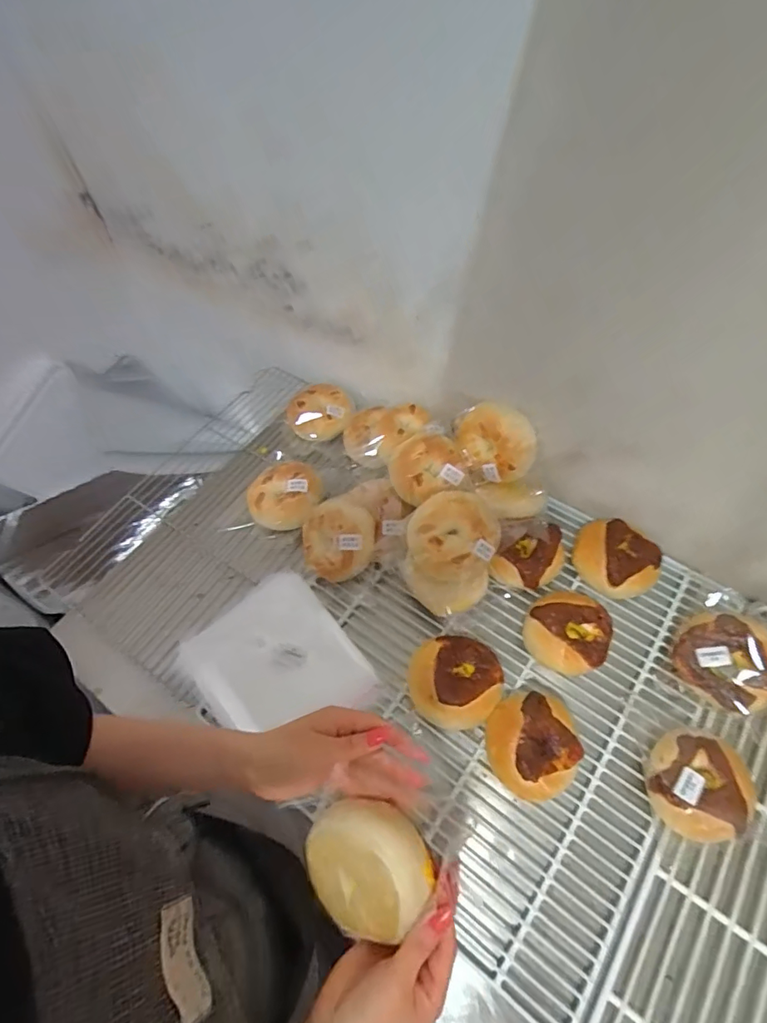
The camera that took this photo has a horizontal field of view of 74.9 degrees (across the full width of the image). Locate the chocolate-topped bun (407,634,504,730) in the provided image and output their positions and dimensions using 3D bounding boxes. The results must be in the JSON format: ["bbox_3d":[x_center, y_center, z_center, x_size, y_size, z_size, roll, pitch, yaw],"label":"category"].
[{"bbox_3d":[0.088,0.209,0.612,0.110,0.048,0.103,-1,59,2],"label":"chocolate-topped bun"}]

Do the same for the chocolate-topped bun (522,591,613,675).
[{"bbox_3d":[0.231,0.153,0.632,0.098,0.053,0.098,-1,59,2],"label":"chocolate-topped bun"}]

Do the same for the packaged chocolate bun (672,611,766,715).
[{"bbox_3d":[0.409,0.176,0.595,0.088,0.076,0.106,-37,64,-17],"label":"packaged chocolate bun"}]

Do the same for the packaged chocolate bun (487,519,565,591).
[{"bbox_3d":[0.199,0.055,0.682,0.094,0.046,0.093,14,61,12],"label":"packaged chocolate bun"}]

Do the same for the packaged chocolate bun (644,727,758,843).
[{"bbox_3d":[0.345,0.294,0.544,0.116,0.059,0.099,-22,60,-10],"label":"packaged chocolate bun"}]

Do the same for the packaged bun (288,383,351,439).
[{"bbox_3d":[-0.109,-0.168,0.849,0.102,0.047,0.102,-1,59,2],"label":"packaged bun"}]

